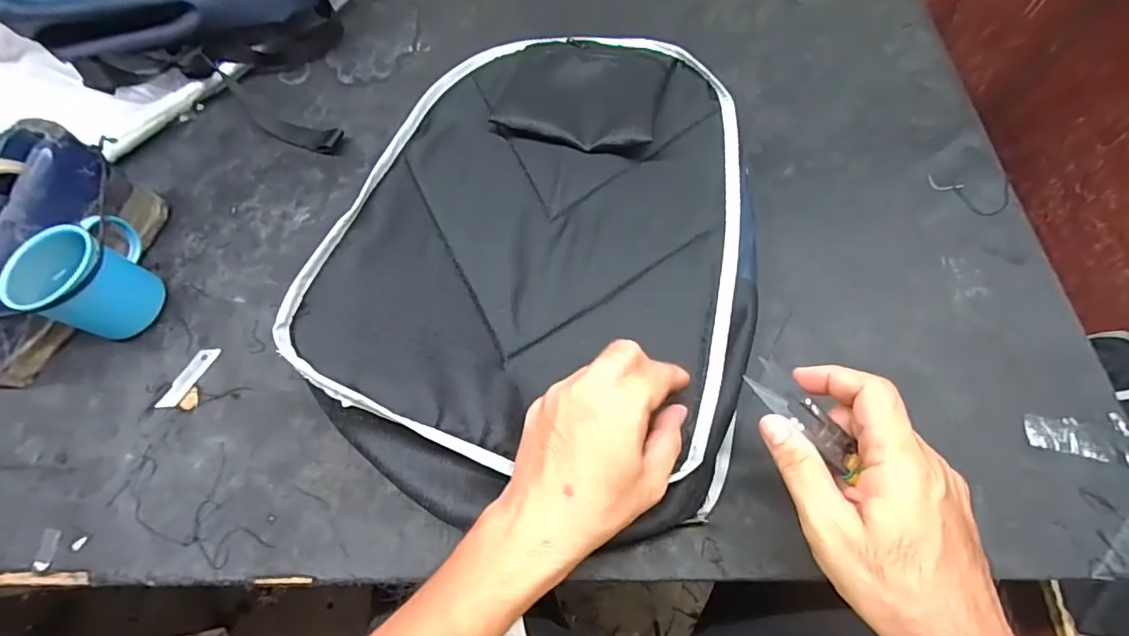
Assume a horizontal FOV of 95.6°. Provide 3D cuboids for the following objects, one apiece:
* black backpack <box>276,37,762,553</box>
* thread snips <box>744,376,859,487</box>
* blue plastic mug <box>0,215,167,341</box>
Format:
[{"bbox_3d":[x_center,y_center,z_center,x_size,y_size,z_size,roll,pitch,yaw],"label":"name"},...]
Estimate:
[{"bbox_3d":[0.002,-0.073,0.413,0.313,0.084,0.436,13,66,9],"label":"black backpack"},{"bbox_3d":[0.147,0.062,0.311,0.081,0.007,0.023,40,72,8],"label":"thread snips"},{"bbox_3d":[-0.404,-0.033,0.448,0.066,0.082,0.094,28,69,15],"label":"blue plastic mug"}]

